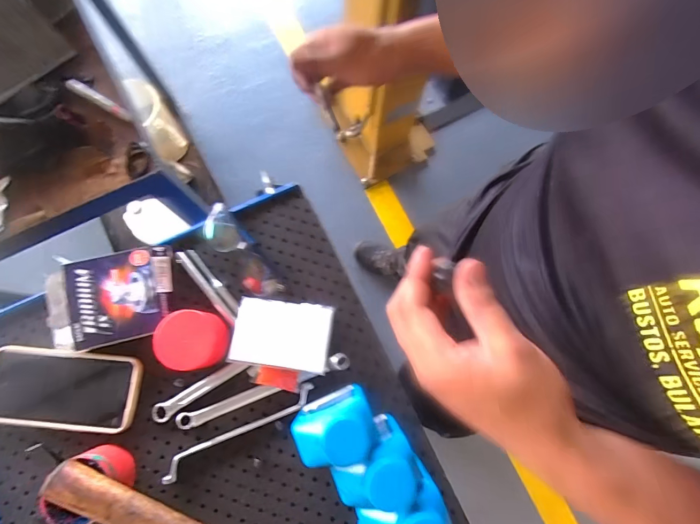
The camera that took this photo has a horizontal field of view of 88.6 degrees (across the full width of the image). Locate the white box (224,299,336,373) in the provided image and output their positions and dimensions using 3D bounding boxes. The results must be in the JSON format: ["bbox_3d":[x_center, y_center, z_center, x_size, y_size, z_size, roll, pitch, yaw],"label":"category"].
[{"bbox_3d":[-0.080,0.085,0.427,0.110,0.023,0.078,7,79,0],"label":"white box"}]

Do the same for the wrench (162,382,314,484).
[{"bbox_3d":[-0.123,0.190,0.404,0.182,0.013,0.026,-28,81,-7],"label":"wrench"}]

